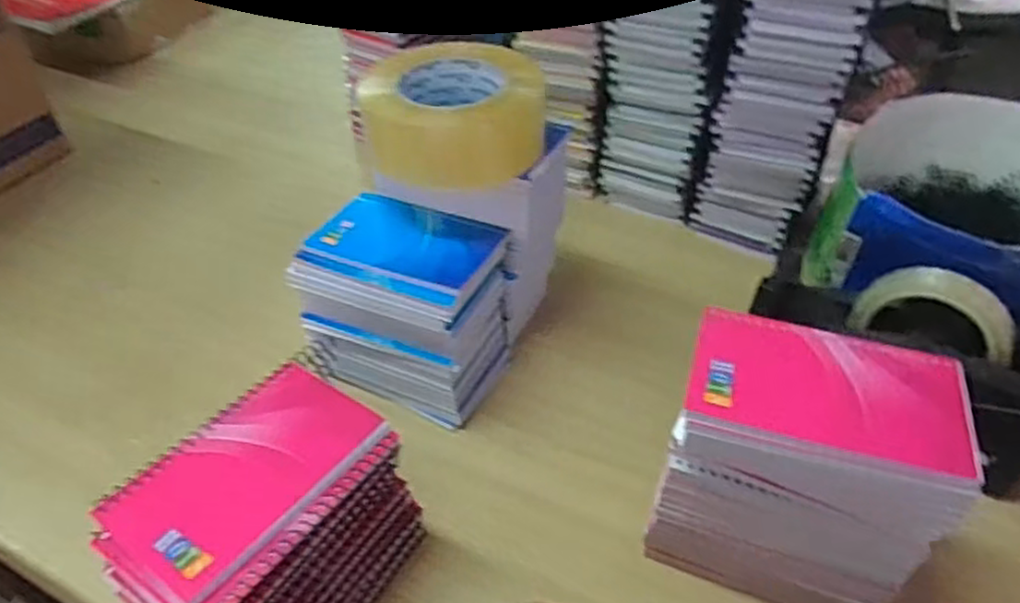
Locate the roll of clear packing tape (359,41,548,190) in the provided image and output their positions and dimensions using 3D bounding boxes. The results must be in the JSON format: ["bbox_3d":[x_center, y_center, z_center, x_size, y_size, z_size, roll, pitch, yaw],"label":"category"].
[{"bbox_3d":[-0.041,-0.137,0.516,0.126,0.059,0.122,-1,42,1],"label":"roll of clear packing tape"}]

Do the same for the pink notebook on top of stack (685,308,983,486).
[{"bbox_3d":[0.159,0.041,0.361,0.129,0.009,0.077,11,44,15],"label":"pink notebook on top of stack"}]

